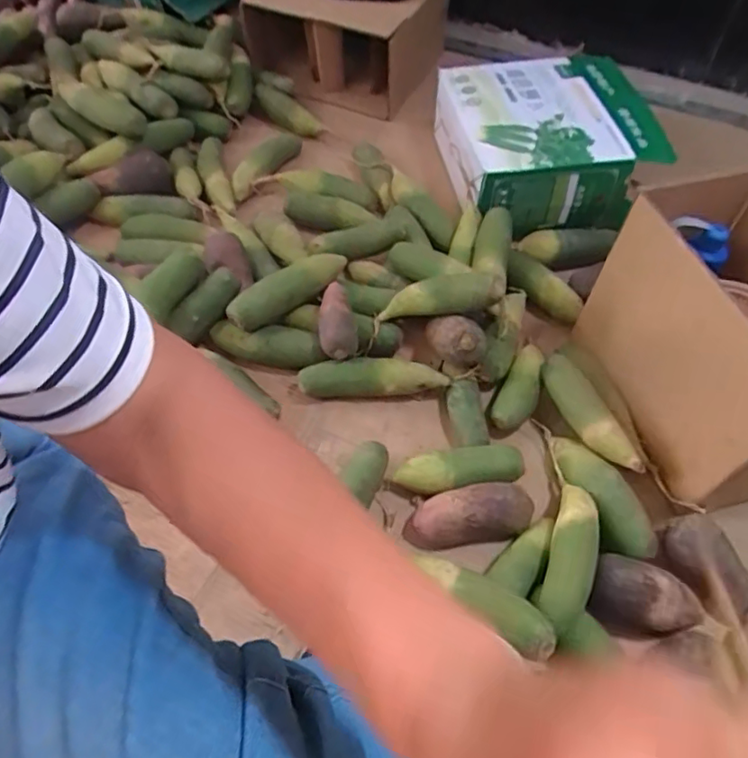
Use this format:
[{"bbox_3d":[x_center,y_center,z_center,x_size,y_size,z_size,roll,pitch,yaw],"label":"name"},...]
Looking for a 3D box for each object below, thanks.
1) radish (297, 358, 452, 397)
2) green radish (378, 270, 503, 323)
[{"bbox_3d":[-0.002,0.002,0.878,0.215,0.058,0.054,-1,55,-3],"label":"radish"},{"bbox_3d":[0.099,-0.126,0.879,0.192,0.044,0.057,-7,50,29],"label":"green radish"}]

